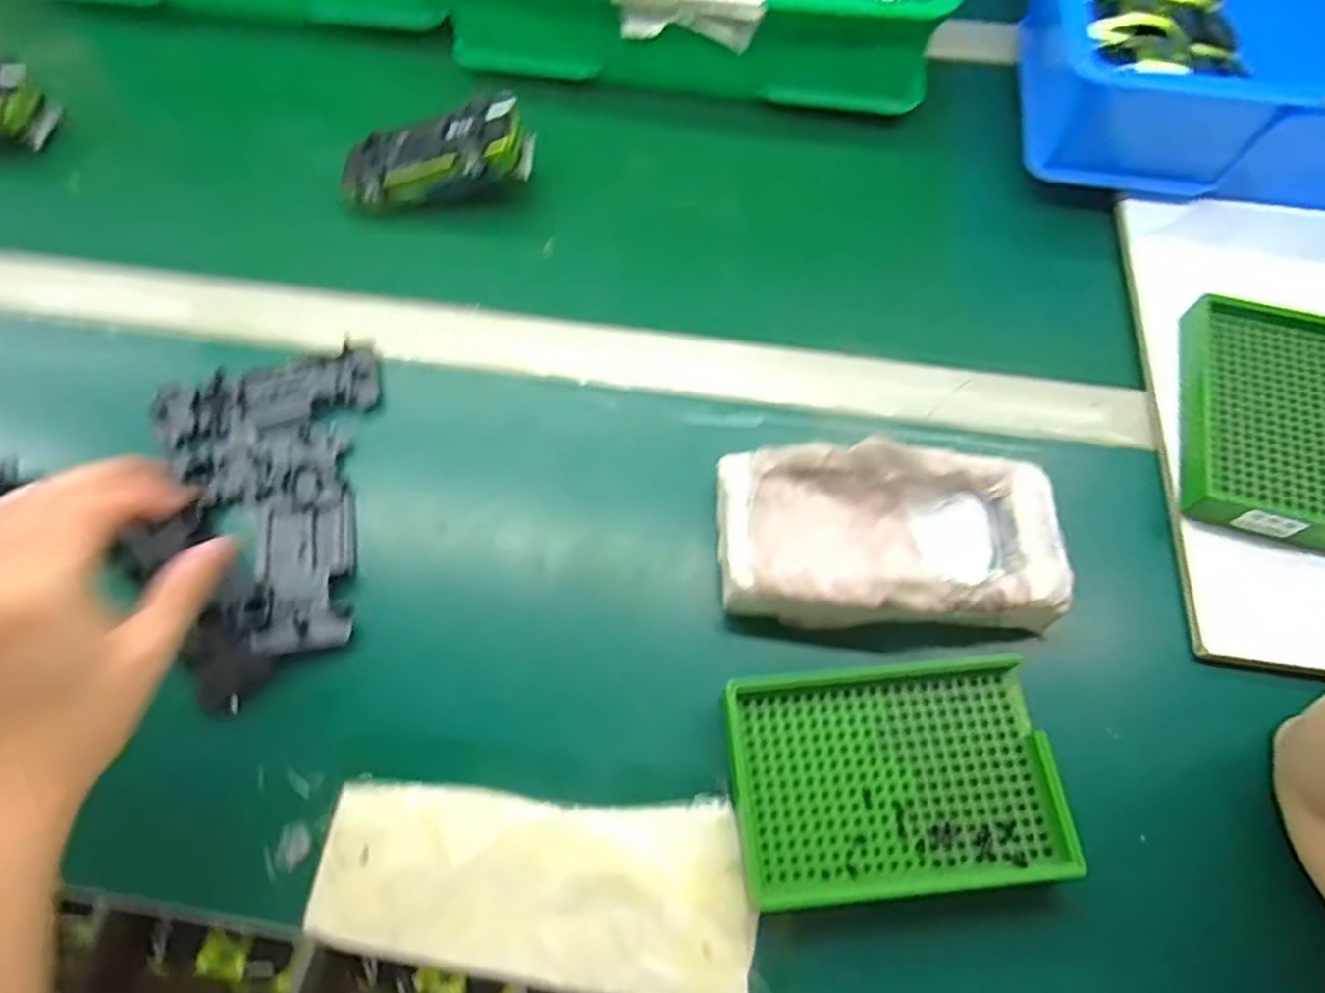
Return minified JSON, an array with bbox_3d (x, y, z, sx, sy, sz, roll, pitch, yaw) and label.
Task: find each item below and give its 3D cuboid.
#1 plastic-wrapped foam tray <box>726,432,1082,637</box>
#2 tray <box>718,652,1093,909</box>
[{"bbox_3d":[0.113,0.023,0.361,0.166,0.043,0.092,1,63,1],"label":"plastic-wrapped foam tray"},{"bbox_3d":[0.102,0.125,0.313,0.137,0.020,0.090,-5,64,-2],"label":"tray"}]

